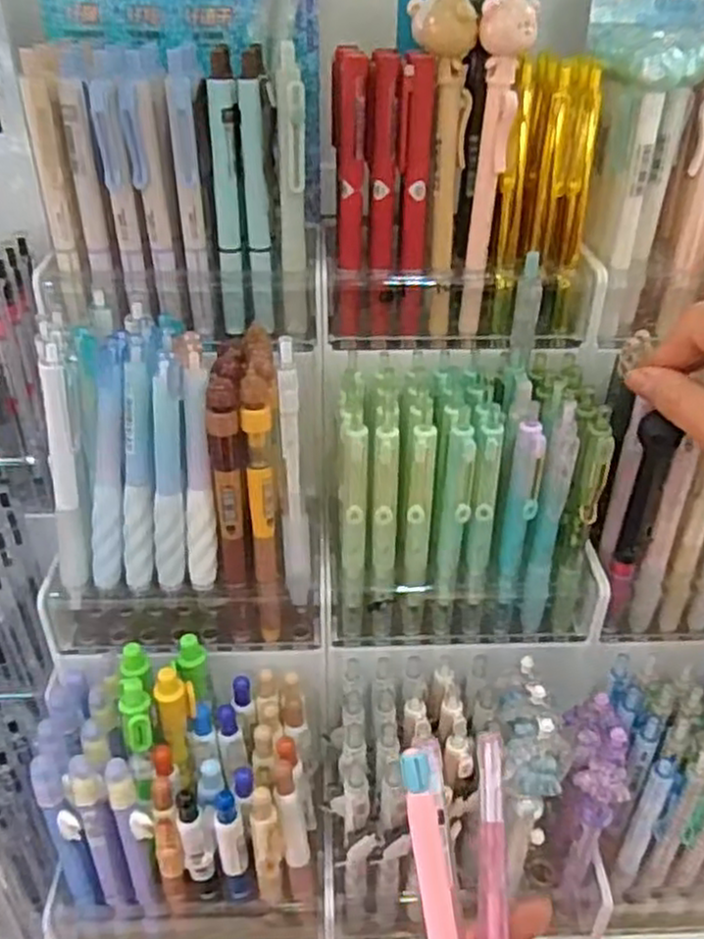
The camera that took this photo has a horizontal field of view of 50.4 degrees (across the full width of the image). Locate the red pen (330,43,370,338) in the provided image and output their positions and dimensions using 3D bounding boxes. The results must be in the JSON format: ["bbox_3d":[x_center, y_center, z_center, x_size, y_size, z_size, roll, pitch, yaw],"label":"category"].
[{"bbox_3d":[-0.001,-0.129,0.362,0.016,0.129,0.010,4,34,6],"label":"red pen"}]

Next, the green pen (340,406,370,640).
[{"bbox_3d":[0.001,0.032,0.362,0.012,0.132,0.010,-1,34,-1],"label":"green pen"}]

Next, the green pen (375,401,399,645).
[{"bbox_3d":[0.016,0.031,0.361,0.011,0.133,0.013,8,35,11],"label":"green pen"}]

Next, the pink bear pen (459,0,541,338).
[{"bbox_3d":[0.066,-0.136,0.350,0.022,0.148,0.014,9,35,12],"label":"pink bear pen"}]

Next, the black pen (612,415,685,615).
[{"bbox_3d":[0.139,0.027,0.364,0.015,0.119,0.010,9,35,15],"label":"black pen"}]

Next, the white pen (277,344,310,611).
[{"bbox_3d":[-0.027,0.006,0.349,0.012,0.133,0.017,0,34,0],"label":"white pen"}]

